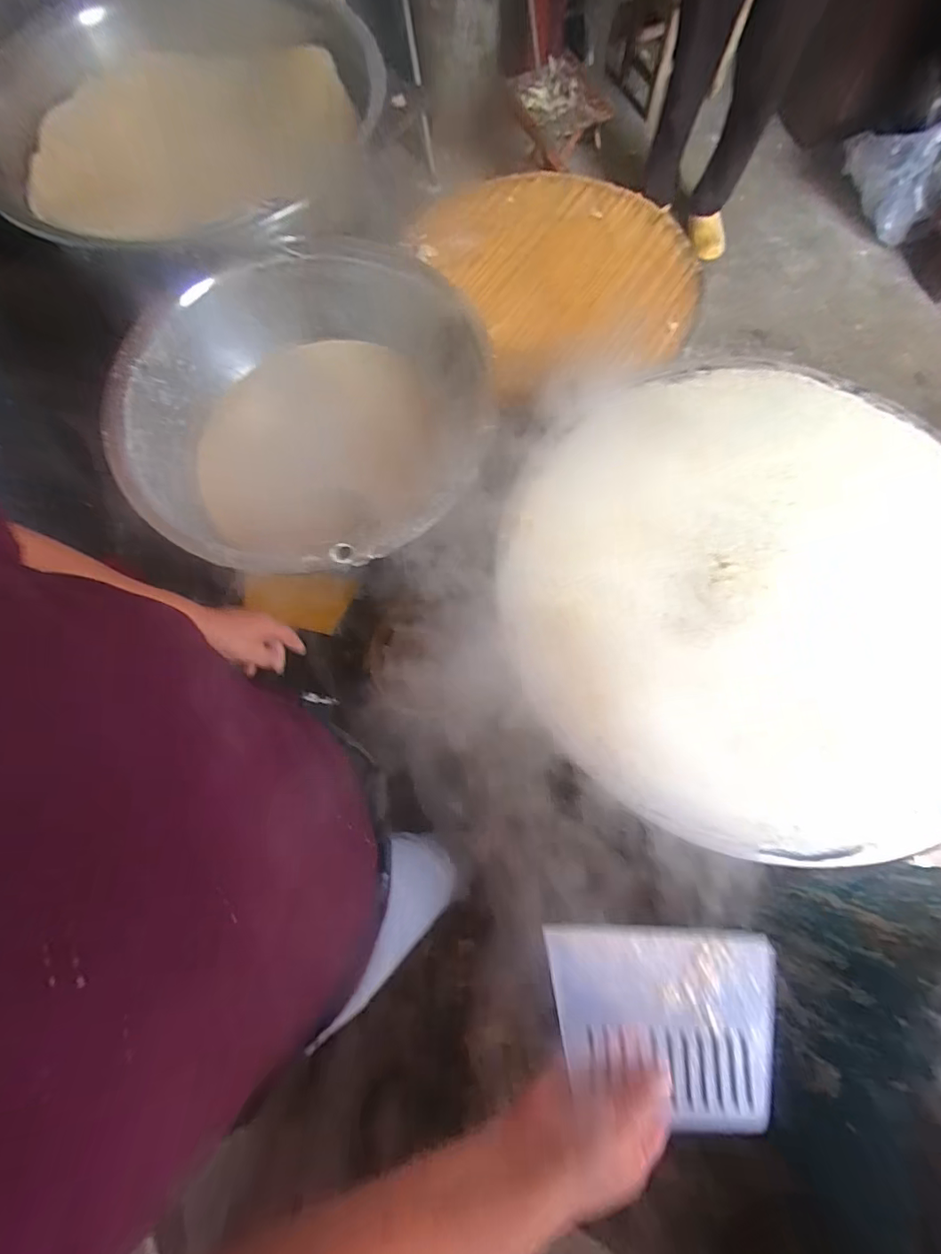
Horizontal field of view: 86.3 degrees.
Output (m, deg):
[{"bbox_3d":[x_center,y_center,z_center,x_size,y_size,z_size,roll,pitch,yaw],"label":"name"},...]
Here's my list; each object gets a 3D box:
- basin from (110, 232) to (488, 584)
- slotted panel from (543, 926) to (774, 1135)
[{"bbox_3d":[-0.260,-0.310,0.807,0.482,0.220,0.524,0,74,1],"label":"basin"},{"bbox_3d":[0.149,0.299,0.378,0.179,0.007,0.123,6,68,-8],"label":"slotted panel"}]

